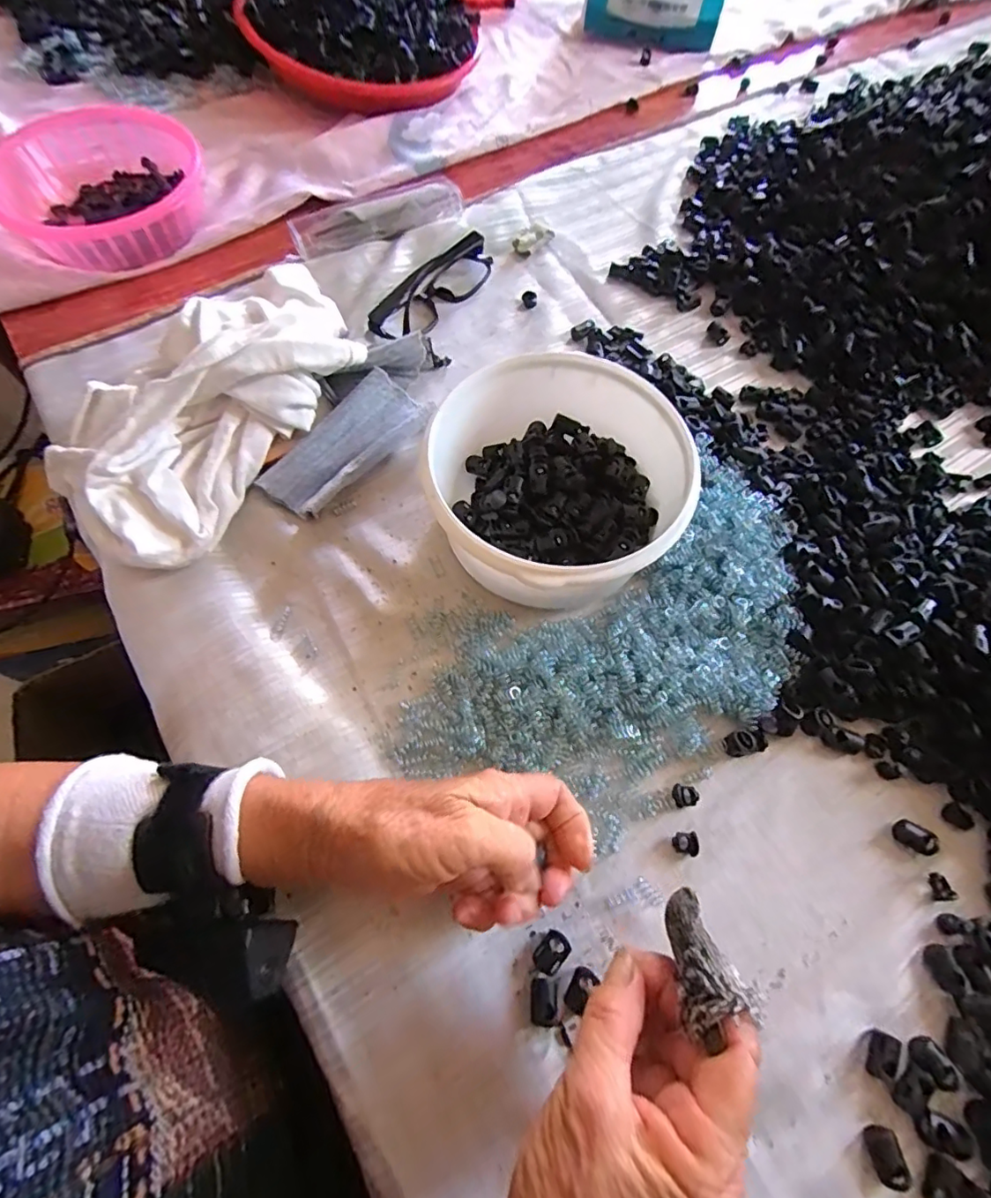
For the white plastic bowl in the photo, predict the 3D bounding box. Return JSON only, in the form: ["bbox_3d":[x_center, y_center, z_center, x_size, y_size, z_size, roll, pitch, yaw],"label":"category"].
[{"bbox_3d":[0.039,-0.069,0.356,0.154,0.080,0.152,0,65,0],"label":"white plastic bowl"}]

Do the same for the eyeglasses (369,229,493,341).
[{"bbox_3d":[-0.049,-0.256,0.453,0.034,0.027,0.130,33,69,14],"label":"eyeglasses"}]

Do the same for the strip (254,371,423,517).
[{"bbox_3d":[-0.104,-0.109,0.394,0.052,0.023,0.123,37,70,15],"label":"strip"}]

